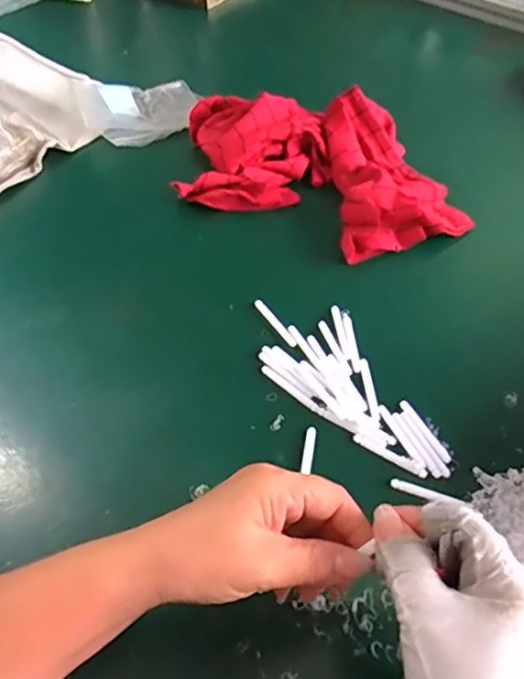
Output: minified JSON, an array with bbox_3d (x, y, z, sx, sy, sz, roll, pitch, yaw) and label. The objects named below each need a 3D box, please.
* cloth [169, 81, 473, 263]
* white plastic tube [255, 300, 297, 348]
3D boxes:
[{"bbox_3d":[0.064,-0.180,0.613,0.298,0.051,0.213,3,52,0],"label":"cloth"},{"bbox_3d":[0.012,-0.014,0.518,0.009,0.005,0.059,-27,58,-21],"label":"white plastic tube"}]

